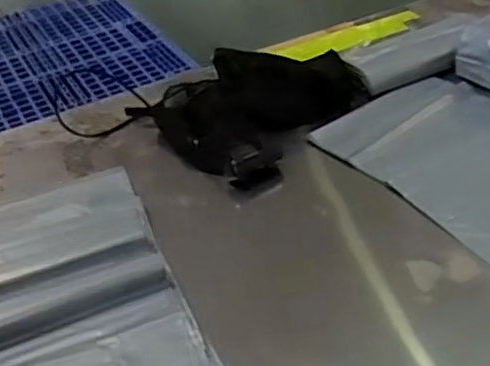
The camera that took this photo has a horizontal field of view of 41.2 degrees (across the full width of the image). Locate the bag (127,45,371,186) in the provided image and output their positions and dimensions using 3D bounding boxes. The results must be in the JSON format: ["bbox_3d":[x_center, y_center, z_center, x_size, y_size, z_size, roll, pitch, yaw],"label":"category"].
[{"bbox_3d":[0.022,-0.185,1.244,0.358,0.132,0.297,-32,45,-29],"label":"bag"}]

